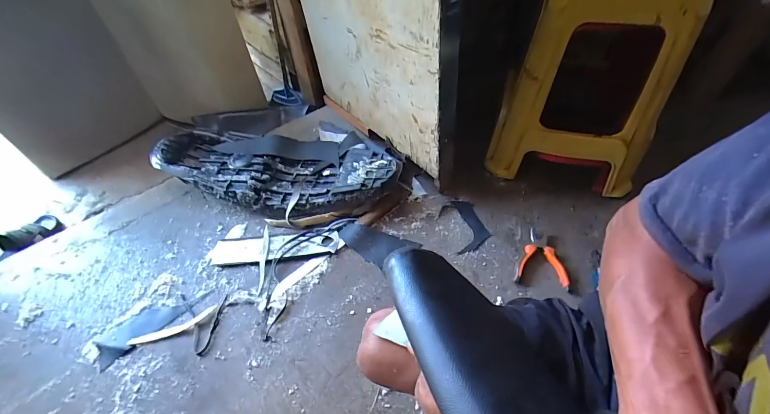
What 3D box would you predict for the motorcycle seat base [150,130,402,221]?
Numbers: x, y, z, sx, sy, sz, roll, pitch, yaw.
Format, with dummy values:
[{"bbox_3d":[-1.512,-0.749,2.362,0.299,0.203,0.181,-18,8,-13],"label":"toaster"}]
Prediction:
[{"bbox_3d":[-0.304,-0.087,0.955,0.670,0.103,0.214,8,52,10],"label":"motorcycle seat base"}]

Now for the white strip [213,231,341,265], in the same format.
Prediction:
[{"bbox_3d":[-0.272,0.099,0.861,0.307,0.015,0.069,-5,51,-1],"label":"white strip"}]

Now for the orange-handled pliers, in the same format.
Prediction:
[{"bbox_3d":[0.358,0.113,0.792,0.106,0.026,0.144,8,52,10],"label":"orange-handled pliers"}]

